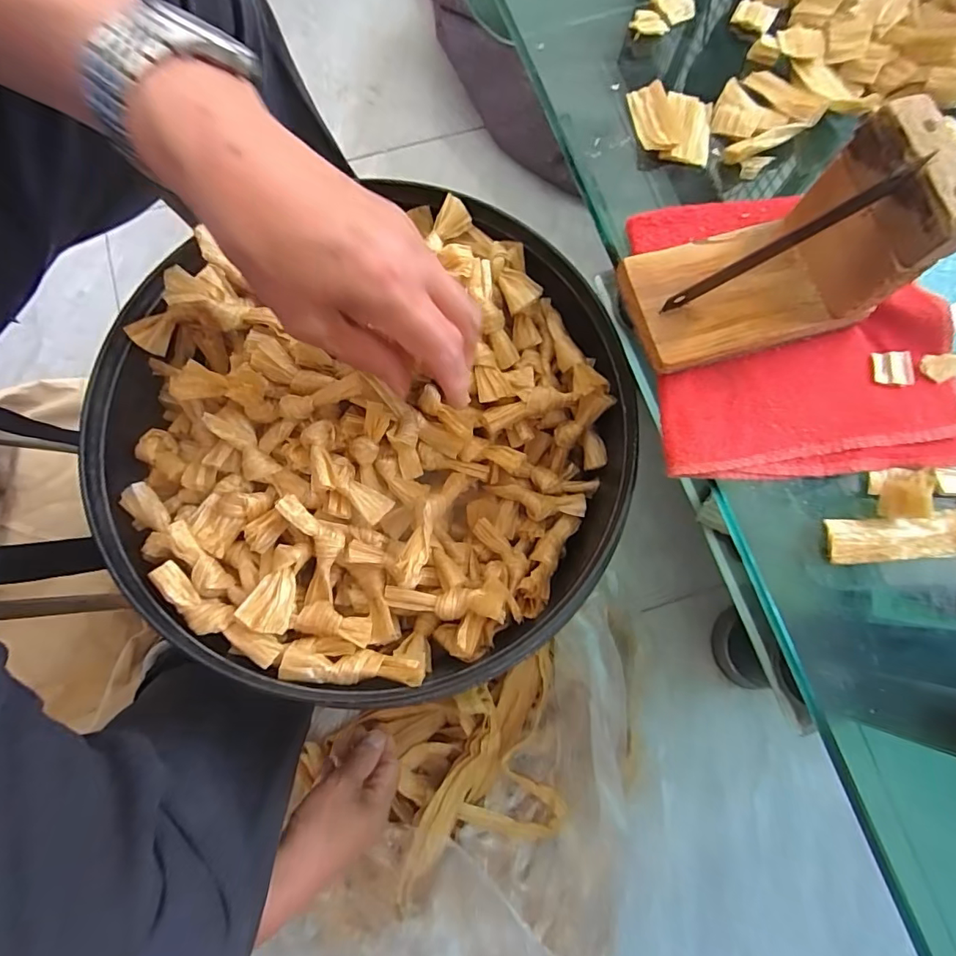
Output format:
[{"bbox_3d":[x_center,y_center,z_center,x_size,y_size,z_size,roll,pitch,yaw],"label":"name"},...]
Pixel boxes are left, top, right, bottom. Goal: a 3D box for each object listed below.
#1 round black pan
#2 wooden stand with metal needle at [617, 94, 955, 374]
[{"bbox_3d":[-0.064,-0.028,0.313,0.316,0.076,0.303,-24,79,-5],"label":"round black pan"},{"bbox_3d":[0.130,-0.102,0.214,0.106,0.072,0.069,-15,78,-4],"label":"wooden stand with metal needle"}]

